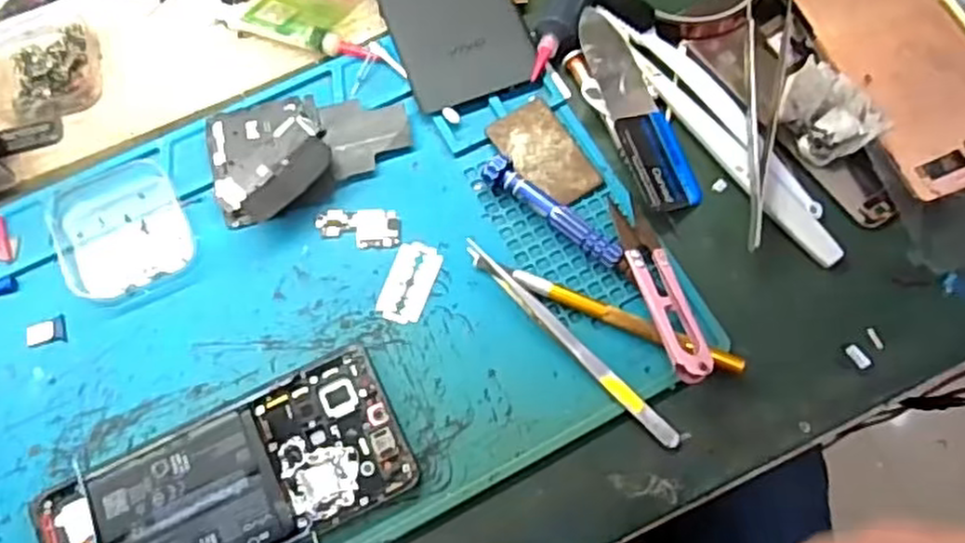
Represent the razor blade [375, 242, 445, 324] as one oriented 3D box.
[{"bbox_3d":[-0.037,0.005,0.373,0.023,0.004,0.042,18,71,9],"label":"razor blade"}]

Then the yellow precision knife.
[{"bbox_3d":[0.066,0.023,0.355,0.119,0.016,0.011,22,72,10],"label":"yellow precision knife"}]

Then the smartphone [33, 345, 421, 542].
[{"bbox_3d":[-0.116,0.099,0.336,0.161,0.011,0.077,-28,71,-8],"label":"smartphone"}]

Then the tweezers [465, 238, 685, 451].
[{"bbox_3d":[0.042,0.033,0.355,0.008,0.008,0.135,-42,74,-12],"label":"tweezers"}]

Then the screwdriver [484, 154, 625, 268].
[{"bbox_3d":[0.036,-0.031,0.375,0.082,0.016,0.014,34,74,13],"label":"screwdriver"}]

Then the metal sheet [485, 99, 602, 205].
[{"bbox_3d":[0.032,-0.062,0.393,0.037,0.004,0.059,-30,72,-9],"label":"metal sheet"}]

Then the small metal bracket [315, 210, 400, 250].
[{"bbox_3d":[-0.065,-0.022,0.384,0.044,0.004,0.022,-1,70,2],"label":"small metal bracket"}]

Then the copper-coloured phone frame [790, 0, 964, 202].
[{"bbox_3d":[0.223,-0.116,0.388,0.073,0.005,0.159,-21,67,7],"label":"copper-coloured phone frame"}]

